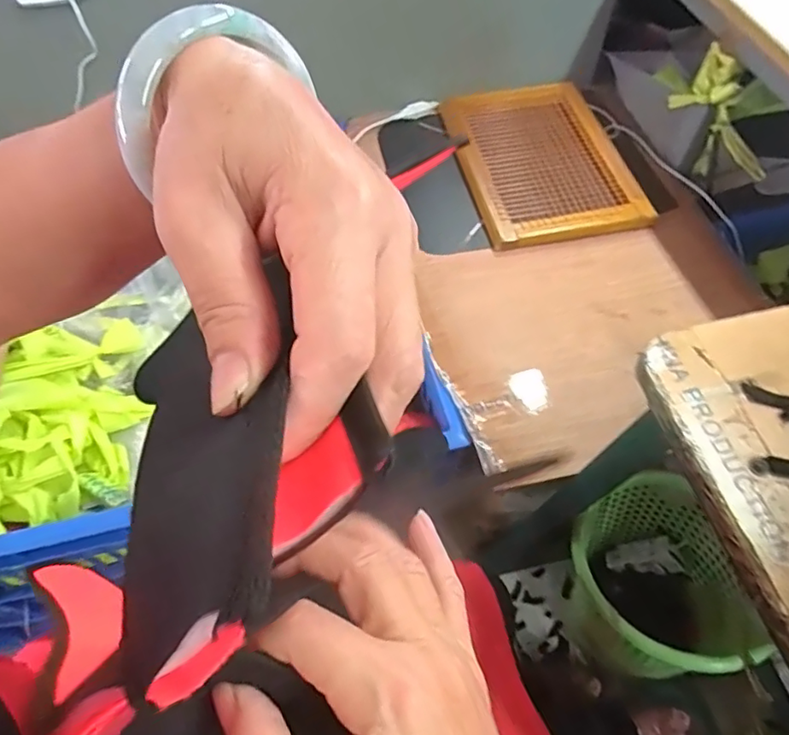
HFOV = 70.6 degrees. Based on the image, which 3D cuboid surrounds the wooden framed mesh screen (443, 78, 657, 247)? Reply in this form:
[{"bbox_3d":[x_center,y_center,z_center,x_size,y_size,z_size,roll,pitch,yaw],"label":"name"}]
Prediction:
[{"bbox_3d":[0.224,-0.325,0.868,0.247,0.028,0.335,-12,59,-6],"label":"wooden framed mesh screen"}]

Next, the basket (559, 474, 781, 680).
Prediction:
[{"bbox_3d":[0.387,0.338,0.855,0.243,0.263,0.241,-34,64,-18],"label":"basket"}]

